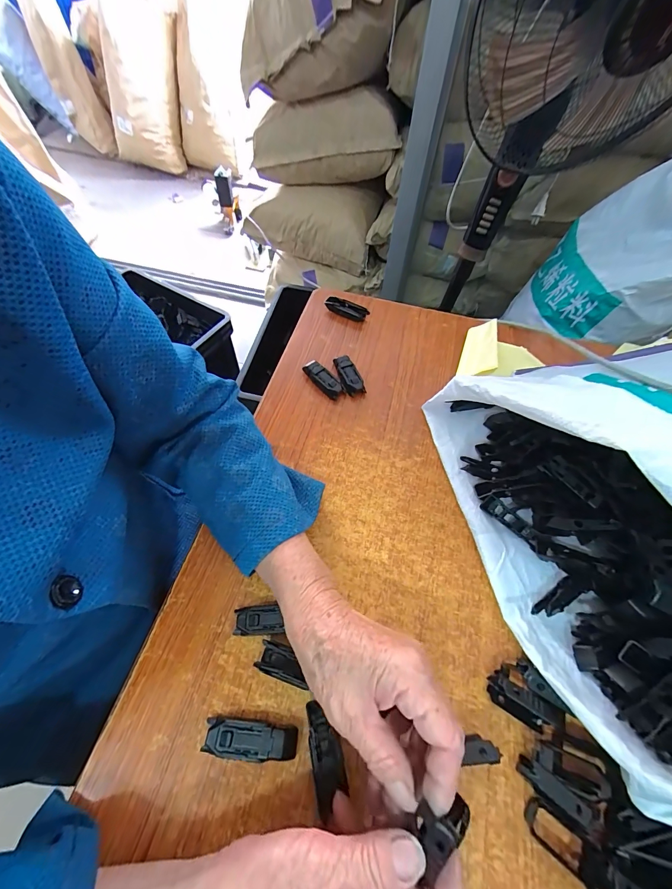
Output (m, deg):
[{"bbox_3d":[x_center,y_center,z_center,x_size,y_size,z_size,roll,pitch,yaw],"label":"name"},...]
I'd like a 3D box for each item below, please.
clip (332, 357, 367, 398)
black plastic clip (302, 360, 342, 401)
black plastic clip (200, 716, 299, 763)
[{"bbox_3d":[0.017,-0.090,0.441,0.026,0.021,0.059,-15,60,-11],"label":"clip"},{"bbox_3d":[-0.016,-0.083,0.436,0.020,0.024,0.060,-38,67,-22],"label":"black plastic clip"},{"bbox_3d":[-0.063,0.218,0.250,0.067,0.014,0.022,5,58,1],"label":"black plastic clip"}]

